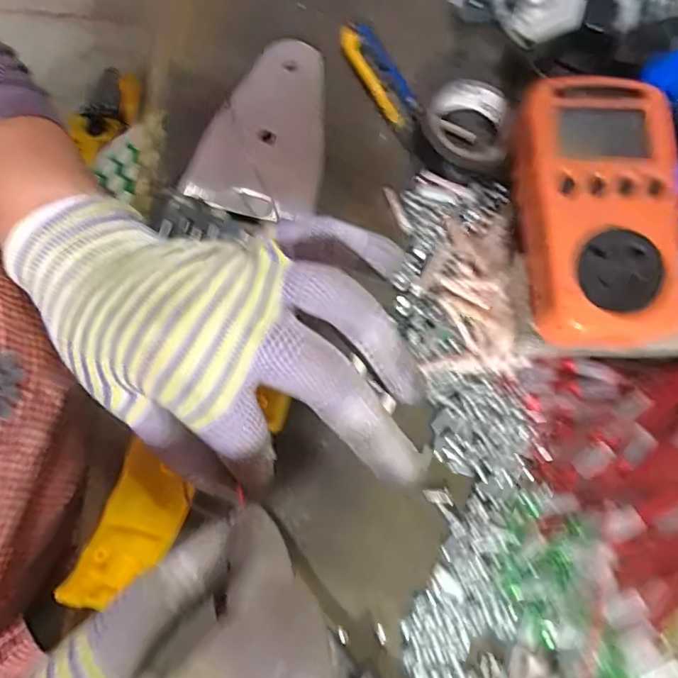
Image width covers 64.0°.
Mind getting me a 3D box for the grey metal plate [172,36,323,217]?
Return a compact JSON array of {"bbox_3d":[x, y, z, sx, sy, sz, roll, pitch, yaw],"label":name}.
[{"bbox_3d":[-0.035,-0.119,0.309,0.066,0.025,0.114,18,80,2],"label":"grey metal plate"}]

